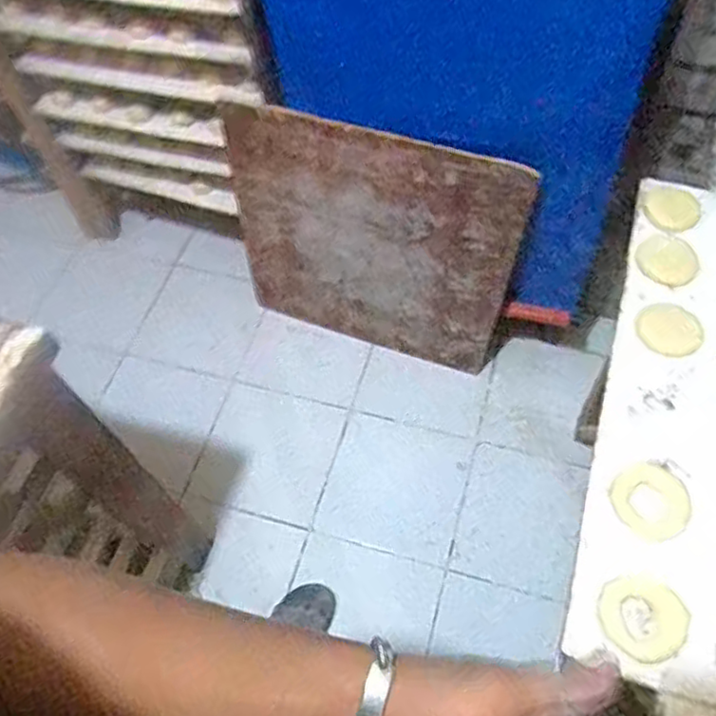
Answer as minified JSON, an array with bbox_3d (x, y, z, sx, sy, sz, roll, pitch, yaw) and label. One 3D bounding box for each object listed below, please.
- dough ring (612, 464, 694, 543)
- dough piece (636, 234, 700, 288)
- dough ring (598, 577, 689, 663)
[{"bbox_3d":[0.274,0.132,0.617,0.067,0.009,0.069,-1,58,2],"label":"dough ring"},{"bbox_3d":[0.352,-0.111,0.752,0.060,0.006,0.068,-24,60,-11],"label":"dough piece"},{"bbox_3d":[0.243,0.221,0.563,0.073,0.008,0.066,4,59,5],"label":"dough ring"}]

